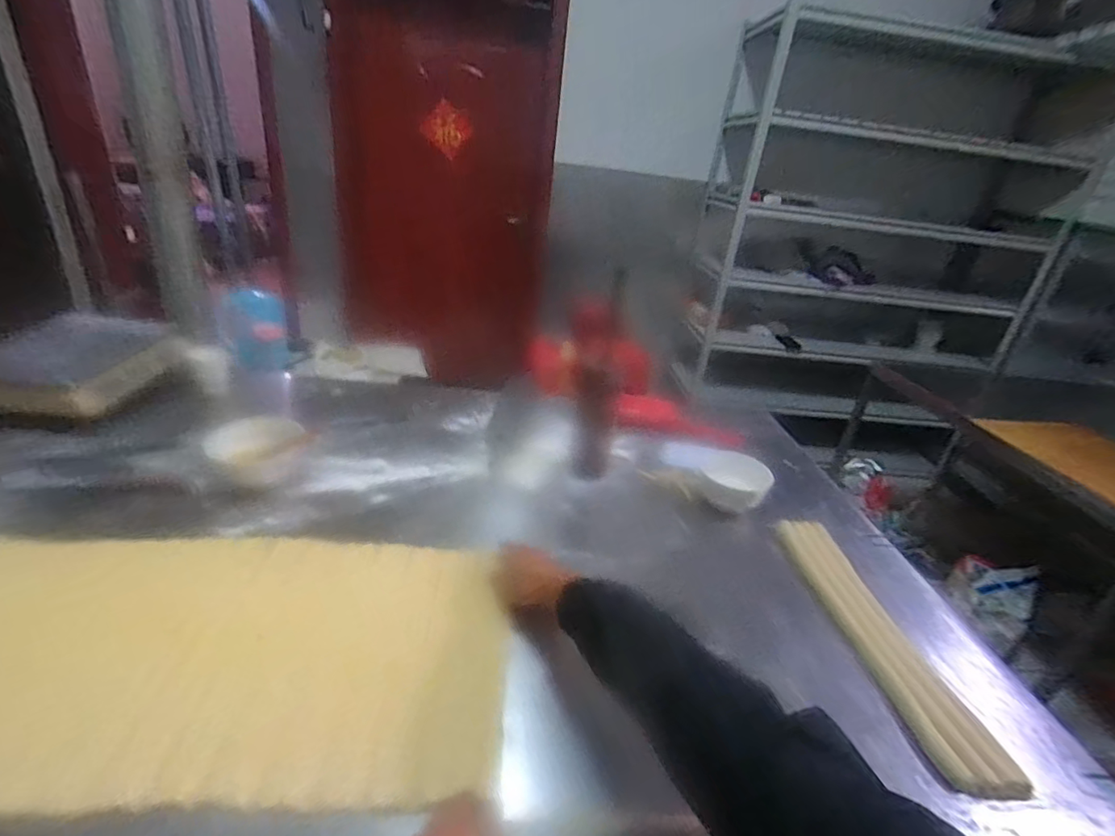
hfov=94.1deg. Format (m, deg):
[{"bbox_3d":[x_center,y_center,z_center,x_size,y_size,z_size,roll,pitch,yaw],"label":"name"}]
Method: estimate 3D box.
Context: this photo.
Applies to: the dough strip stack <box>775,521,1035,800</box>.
[{"bbox_3d":[0.441,0.293,0.733,0.086,0.030,0.421,2,27,-9],"label":"dough strip stack"}]

